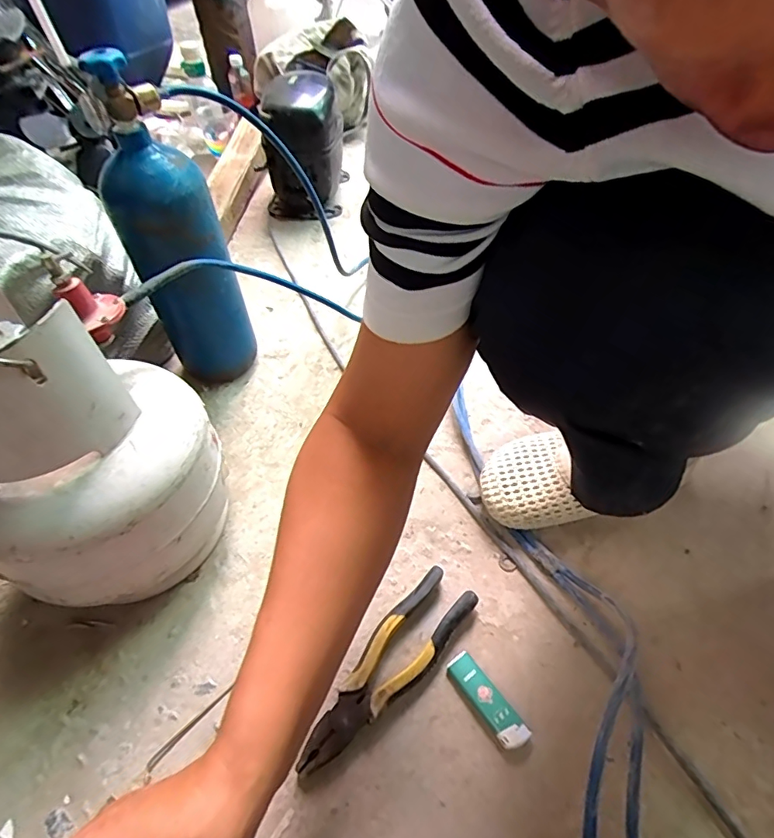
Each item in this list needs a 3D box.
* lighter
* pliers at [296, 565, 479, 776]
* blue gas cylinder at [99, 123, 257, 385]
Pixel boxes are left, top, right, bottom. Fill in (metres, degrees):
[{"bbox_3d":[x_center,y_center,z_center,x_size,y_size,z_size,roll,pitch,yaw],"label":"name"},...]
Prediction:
[{"bbox_3d":[0.084,0.237,0.420,0.025,0.012,0.080,-28,54,-21],"label":"lighter"},{"bbox_3d":[0.001,0.218,0.432,0.054,0.024,0.194,32,57,26],"label":"pliers"},{"bbox_3d":[-0.243,-0.174,0.600,0.101,0.309,0.108,-22,52,-17],"label":"blue gas cylinder"}]

